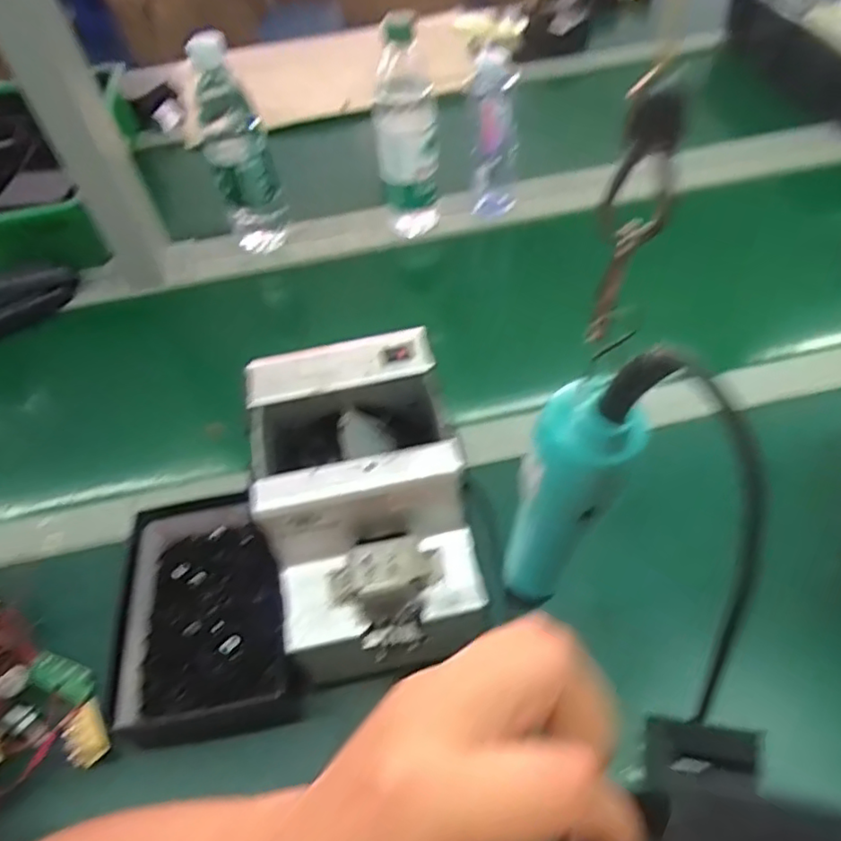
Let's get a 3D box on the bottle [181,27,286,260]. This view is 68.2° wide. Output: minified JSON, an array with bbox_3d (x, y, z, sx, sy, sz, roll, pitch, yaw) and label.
[{"bbox_3d":[-0.208,-0.285,0.708,0.073,0.255,0.054,-19,52,-9],"label":"bottle"}]

